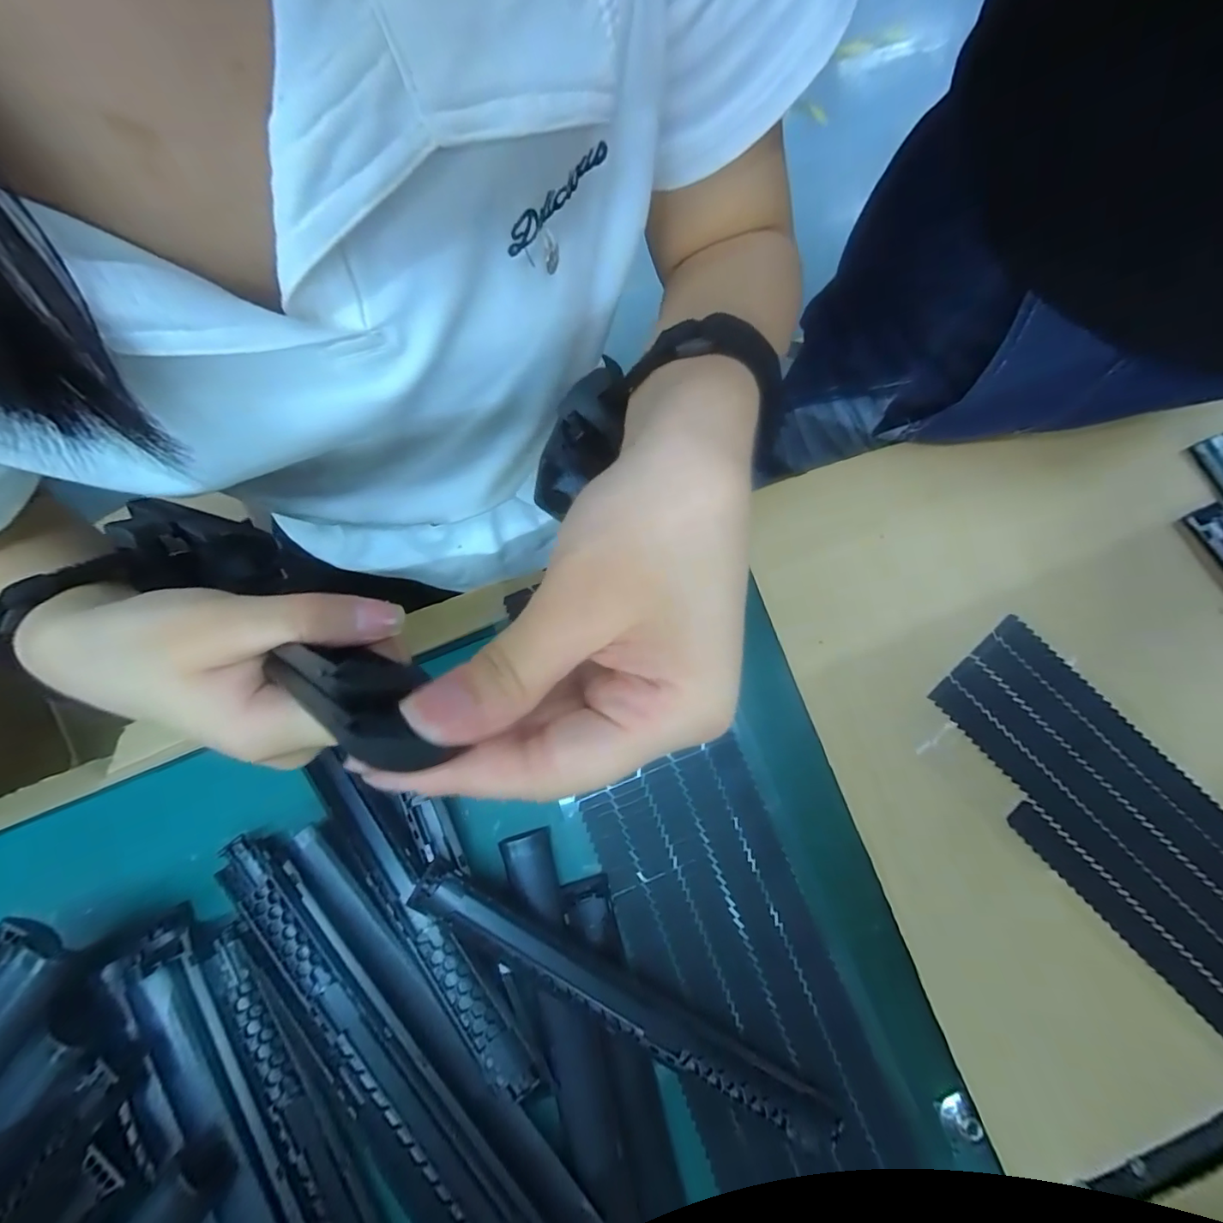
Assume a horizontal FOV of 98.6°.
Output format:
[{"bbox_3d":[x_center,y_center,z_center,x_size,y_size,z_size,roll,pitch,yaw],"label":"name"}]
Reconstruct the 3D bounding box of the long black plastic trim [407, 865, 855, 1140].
[{"bbox_3d":[0.006,0.196,0.259,0.233,0.017,0.027,31,78,5],"label":"long black plastic trim"}]

